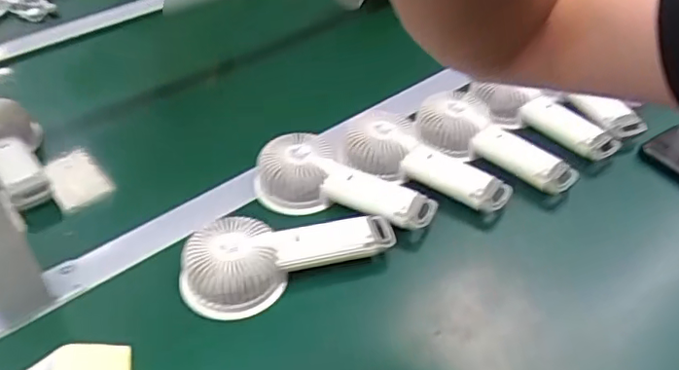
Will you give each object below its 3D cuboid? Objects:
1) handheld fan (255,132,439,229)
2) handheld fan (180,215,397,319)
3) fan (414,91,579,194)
[{"bbox_3d":[0.006,-0.002,0.562,0.176,0.040,0.082,12,44,11],"label":"handheld fan"},{"bbox_3d":[-0.041,0.058,0.491,0.180,0.042,0.067,-10,45,-13],"label":"handheld fan"},{"bbox_3d":[0.163,-0.049,0.611,0.173,0.034,0.085,20,46,19],"label":"fan"}]

